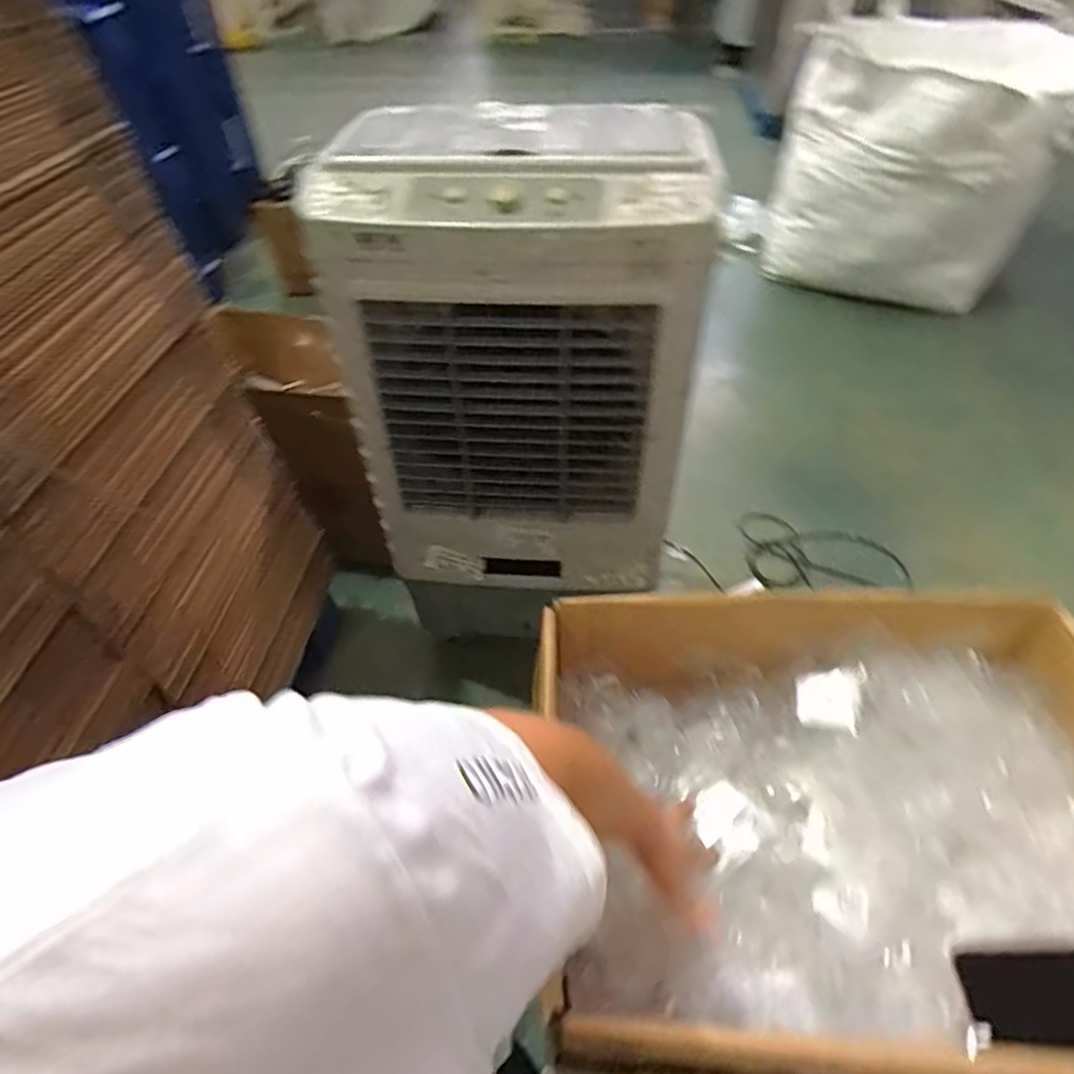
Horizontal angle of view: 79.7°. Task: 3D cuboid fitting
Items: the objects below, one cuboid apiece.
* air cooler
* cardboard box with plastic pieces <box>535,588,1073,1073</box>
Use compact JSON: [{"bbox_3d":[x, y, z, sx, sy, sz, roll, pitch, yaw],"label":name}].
[{"bbox_3d":[-0.019,-0.319,1.202,0.559,0.727,0.389,5,48,6],"label":"air cooler"},{"bbox_3d":[0.285,0.263,0.620,0.542,0.180,0.404,1,48,3],"label":"cardboard box with plastic pieces"}]

